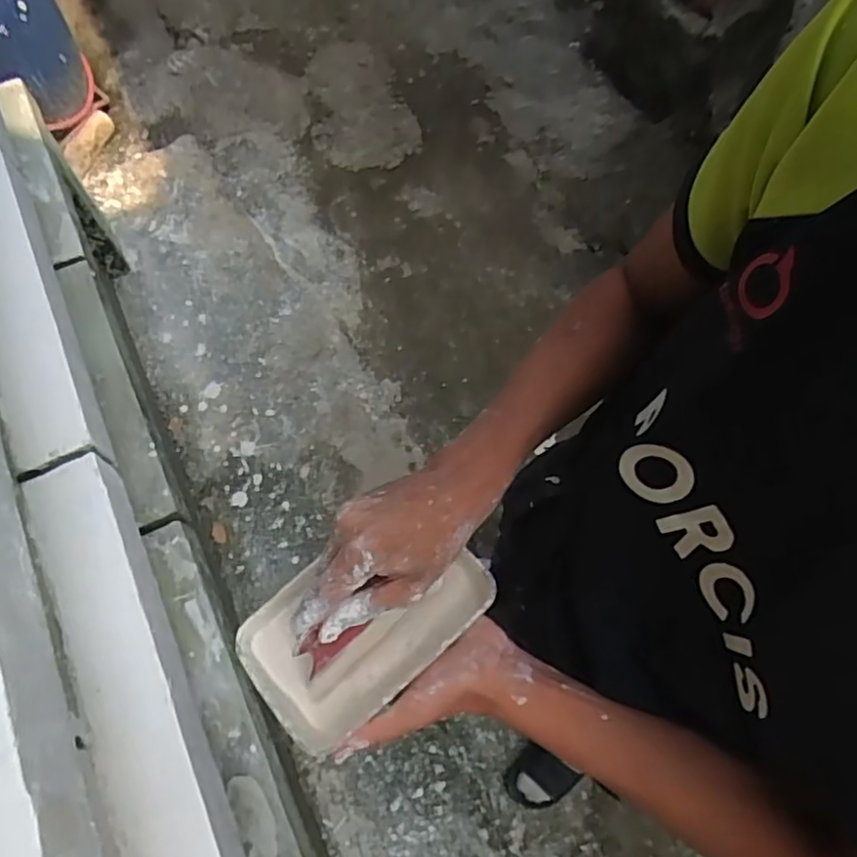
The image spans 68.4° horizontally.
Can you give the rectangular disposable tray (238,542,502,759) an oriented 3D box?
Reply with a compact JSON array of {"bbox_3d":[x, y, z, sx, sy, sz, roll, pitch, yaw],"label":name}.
[{"bbox_3d":[-0.047,0.134,0.452,0.169,0.038,0.108,-37,71,-17],"label":"rectangular disposable tray"}]

